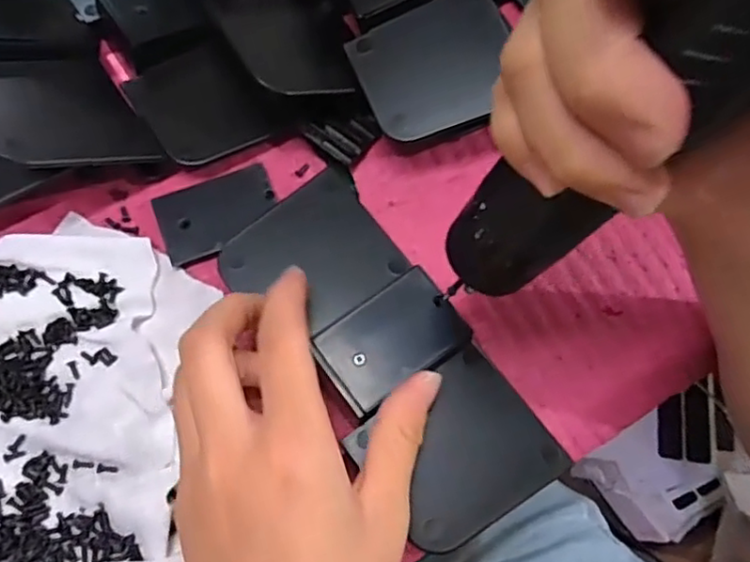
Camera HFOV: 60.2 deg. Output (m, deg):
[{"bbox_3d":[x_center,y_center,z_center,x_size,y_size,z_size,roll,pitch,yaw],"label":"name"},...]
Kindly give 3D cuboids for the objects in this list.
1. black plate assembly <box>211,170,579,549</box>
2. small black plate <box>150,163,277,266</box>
[{"bbox_3d":[0.004,0.029,0.273,0.069,0.022,0.161,-34,74,-12],"label":"black plate assembly"},{"bbox_3d":[-0.074,-0.032,0.306,0.055,0.006,0.035,-20,82,-11],"label":"small black plate"}]

